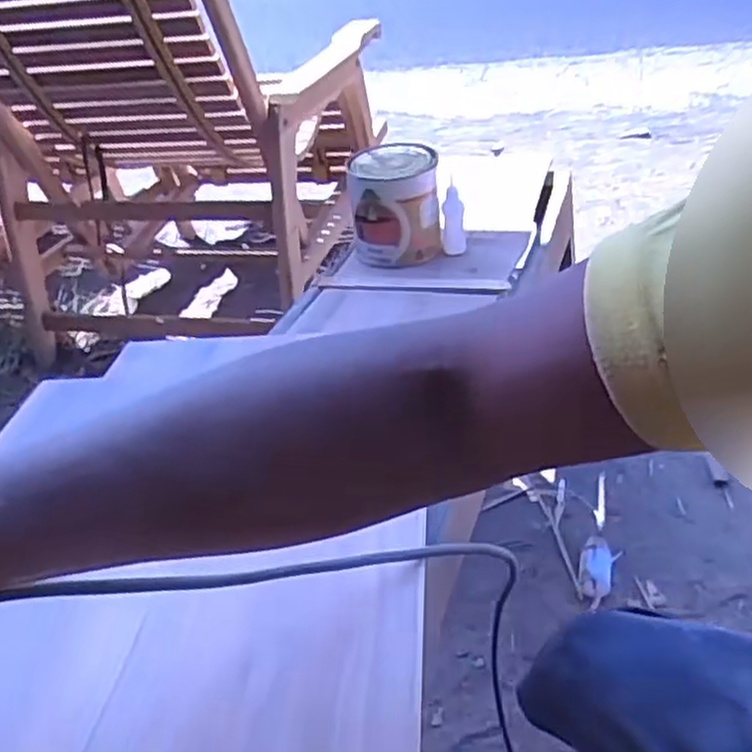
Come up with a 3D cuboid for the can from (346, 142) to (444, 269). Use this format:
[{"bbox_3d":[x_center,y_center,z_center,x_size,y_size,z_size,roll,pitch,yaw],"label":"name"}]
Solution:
[{"bbox_3d":[0.019,-0.196,0.865,0.099,0.114,0.102,-5,34,3],"label":"can"}]

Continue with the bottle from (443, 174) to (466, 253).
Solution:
[{"bbox_3d":[0.089,-0.182,0.872,0.026,0.089,0.028,-3,34,7],"label":"bottle"}]

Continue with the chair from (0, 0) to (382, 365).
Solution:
[{"bbox_3d":[-0.398,-0.616,1.569,0.621,0.914,0.821,4,35,17],"label":"chair"}]

